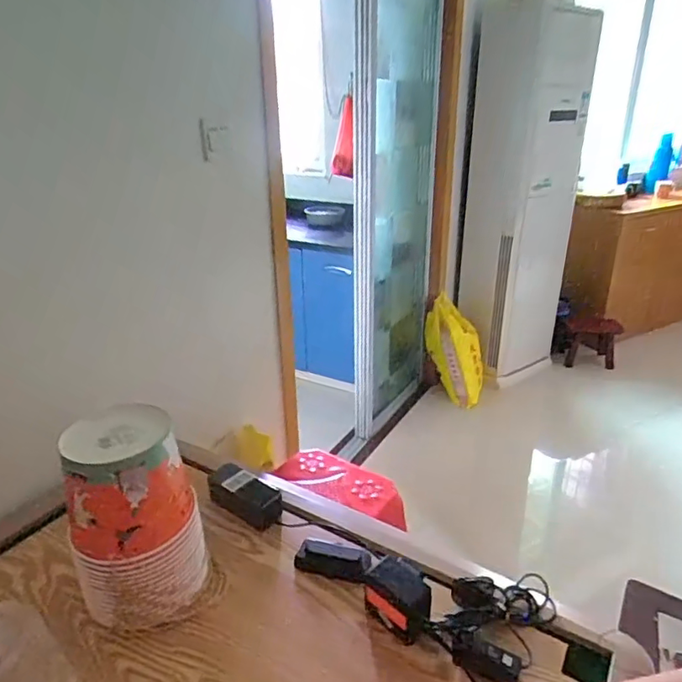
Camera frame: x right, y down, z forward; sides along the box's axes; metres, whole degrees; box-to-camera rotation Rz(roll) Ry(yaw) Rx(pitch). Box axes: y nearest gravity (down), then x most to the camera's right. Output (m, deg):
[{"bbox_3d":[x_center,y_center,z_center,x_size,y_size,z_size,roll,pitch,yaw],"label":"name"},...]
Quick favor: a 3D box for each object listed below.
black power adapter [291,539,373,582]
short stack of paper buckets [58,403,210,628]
[{"bbox_3d":[-0.009,0.320,0.787,0.105,0.033,0.049,6,24,17],"label":"black power adapter"},{"bbox_3d":[-0.269,0.235,0.716,0.155,0.254,0.139,-11,25,-20],"label":"short stack of paper buckets"}]

